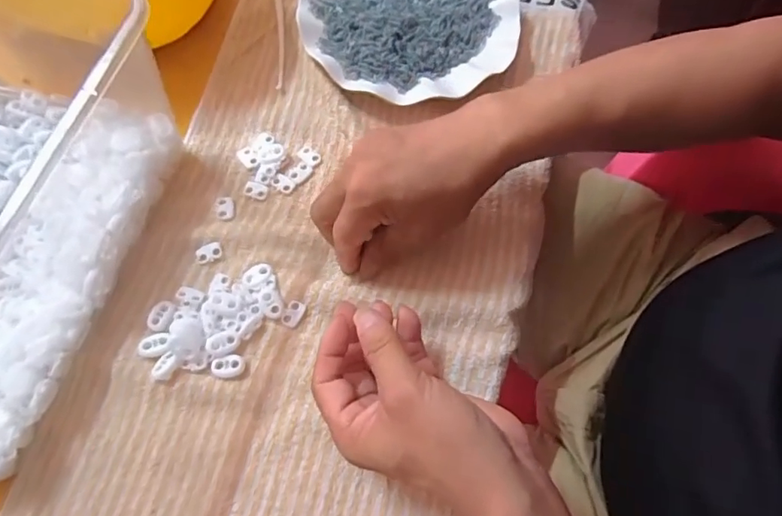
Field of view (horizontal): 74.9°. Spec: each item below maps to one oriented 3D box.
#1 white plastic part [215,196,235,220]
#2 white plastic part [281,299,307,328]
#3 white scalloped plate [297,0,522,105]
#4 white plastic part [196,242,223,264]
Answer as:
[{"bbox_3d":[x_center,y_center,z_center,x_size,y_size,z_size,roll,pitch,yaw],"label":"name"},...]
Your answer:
[{"bbox_3d":[-0.125,-0.038,0.385,0.014,0.004,0.020,-11,71,-4],"label":"white plastic part"},{"bbox_3d":[-0.068,0.039,0.358,0.013,0.004,0.018,24,72,8],"label":"white plastic part"},{"bbox_3d":[0.016,-0.208,0.439,0.179,0.022,0.181,0,71,0],"label":"white scalloped plate"},{"bbox_3d":[-0.133,-0.004,0.374,0.019,0.004,0.013,-16,71,-6],"label":"white plastic part"}]

